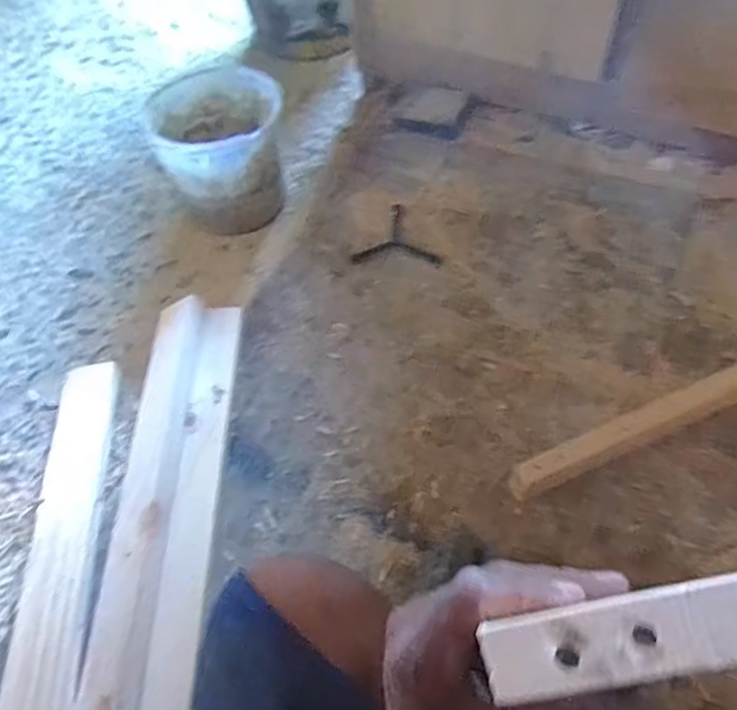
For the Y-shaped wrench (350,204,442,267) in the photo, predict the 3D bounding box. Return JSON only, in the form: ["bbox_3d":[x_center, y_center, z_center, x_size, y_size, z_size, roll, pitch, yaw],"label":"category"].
[{"bbox_3d":[0.058,-0.166,0.923,0.122,0.007,0.130,26,62,21],"label":"Y-shaped wrench"}]

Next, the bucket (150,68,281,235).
[{"bbox_3d":[-0.227,-0.333,0.990,0.185,0.154,0.232,-15,54,-8],"label":"bucket"}]

